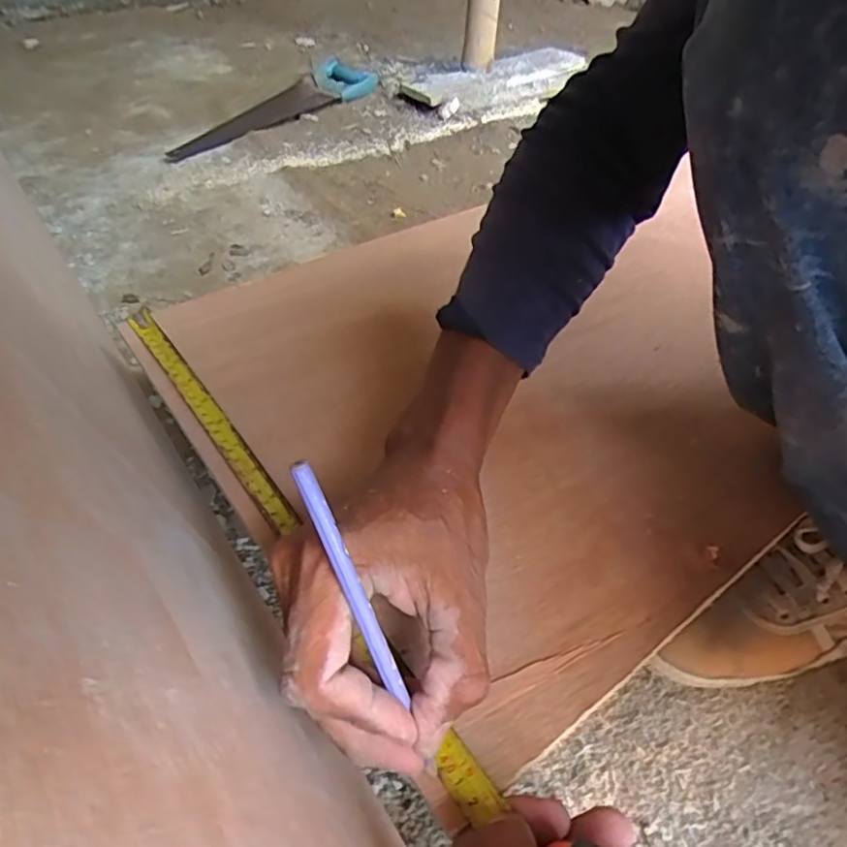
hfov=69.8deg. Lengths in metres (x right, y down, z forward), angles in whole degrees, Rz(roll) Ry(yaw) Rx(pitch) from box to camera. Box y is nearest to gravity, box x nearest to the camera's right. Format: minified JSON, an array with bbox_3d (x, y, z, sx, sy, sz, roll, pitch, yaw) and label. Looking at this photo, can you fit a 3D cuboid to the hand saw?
[{"bbox_3d":[-0.238,-0.561,1.074,0.129,0.028,0.553,22,49,16],"label":"hand saw"}]

